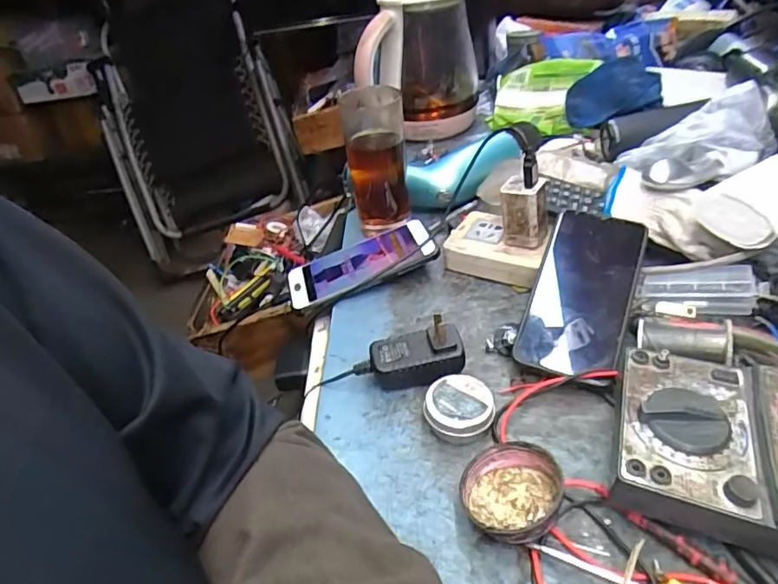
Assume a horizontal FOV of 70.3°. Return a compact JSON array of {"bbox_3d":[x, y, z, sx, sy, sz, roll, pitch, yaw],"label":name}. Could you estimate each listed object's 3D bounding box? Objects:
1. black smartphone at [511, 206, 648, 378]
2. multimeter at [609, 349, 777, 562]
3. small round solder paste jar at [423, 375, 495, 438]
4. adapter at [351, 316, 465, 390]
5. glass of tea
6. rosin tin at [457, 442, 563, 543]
[{"bbox_3d":[0.160,-0.004,0.457,0.075,0.014,0.163,13,57,25],"label":"black smartphone"},{"bbox_3d":[0.233,0.100,0.325,0.185,0.049,0.124,8,41,20],"label":"multimeter"},{"bbox_3d":[0.052,0.087,0.405,0.049,0.022,0.047,-5,38,4],"label":"small round solder paste jar"},{"bbox_3d":[0.016,0.052,0.437,0.083,0.050,0.033,-6,38,3],"label":"adapter"},{"bbox_3d":[-0.014,-0.147,0.591,0.062,0.138,0.070,-9,38,-1],"label":"glass of tea"},{"bbox_3d":[0.078,0.128,0.347,0.061,0.023,0.061,-17,32,11],"label":"rosin tin"}]

